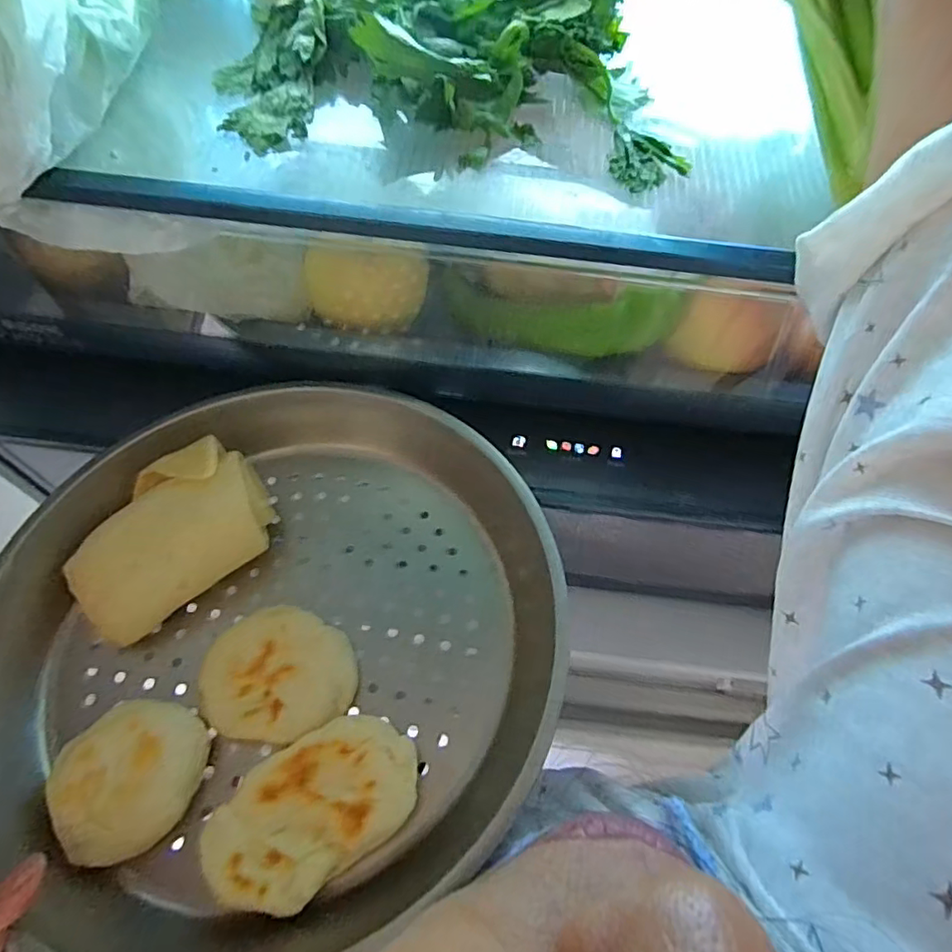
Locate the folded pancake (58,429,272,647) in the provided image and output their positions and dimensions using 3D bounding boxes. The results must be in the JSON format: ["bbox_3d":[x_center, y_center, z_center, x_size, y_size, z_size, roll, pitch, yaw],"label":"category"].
[{"bbox_3d":[-0.191,0.040,0.368,0.121,0.054,0.086,-30,67,-15],"label":"folded pancake"}]

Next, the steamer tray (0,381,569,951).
[{"bbox_3d":[-0.114,0.083,0.343,0.323,0.062,0.317,-24,65,-12],"label":"steamer tray"}]

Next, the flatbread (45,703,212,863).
[{"bbox_3d":[-0.180,0.155,0.300,0.065,0.019,0.075,19,64,9],"label":"flatbread"}]

